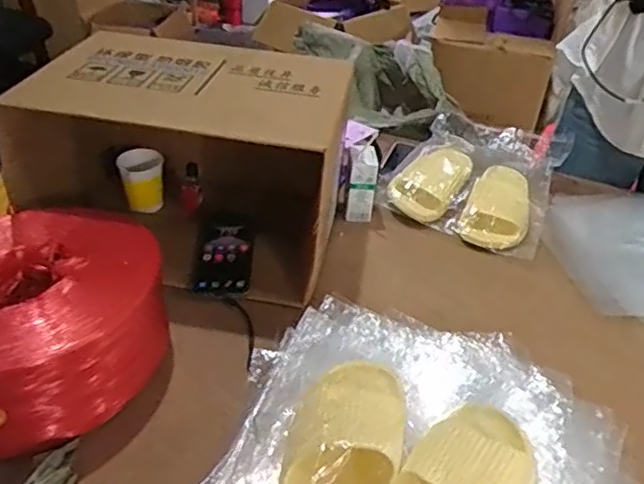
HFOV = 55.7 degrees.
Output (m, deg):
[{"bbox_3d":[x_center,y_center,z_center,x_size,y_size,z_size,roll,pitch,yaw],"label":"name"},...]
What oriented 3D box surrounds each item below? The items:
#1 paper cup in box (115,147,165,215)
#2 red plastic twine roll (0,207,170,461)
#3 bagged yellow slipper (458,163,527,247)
[{"bbox_3d":[-0.263,-0.086,0.901,0.065,0.084,0.064,2,36,-2],"label":"paper cup in box"},{"bbox_3d":[-0.310,0.085,0.670,0.261,0.125,0.257,2,36,-2],"label":"red plastic twine roll"},{"bbox_3d":[0.291,-0.061,1.008,0.104,0.053,0.201,15,37,16],"label":"bagged yellow slipper"}]

